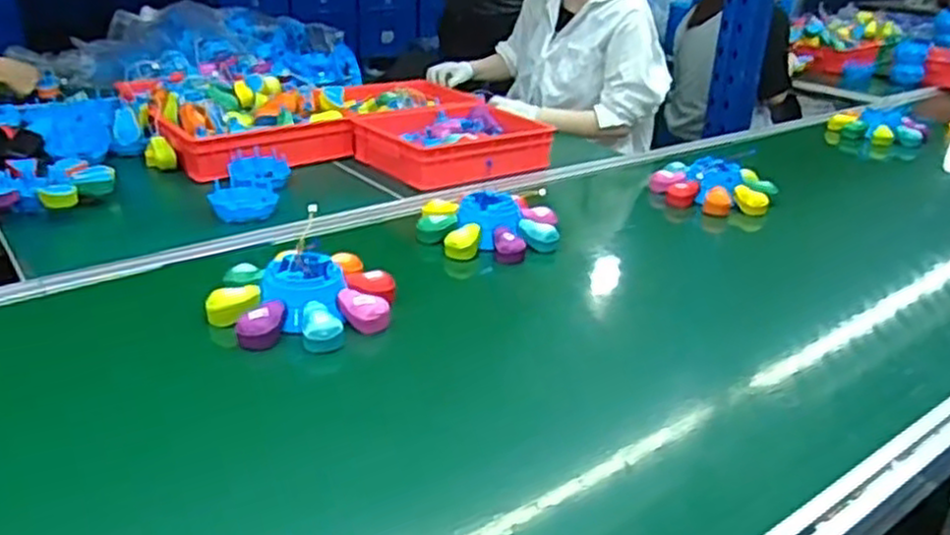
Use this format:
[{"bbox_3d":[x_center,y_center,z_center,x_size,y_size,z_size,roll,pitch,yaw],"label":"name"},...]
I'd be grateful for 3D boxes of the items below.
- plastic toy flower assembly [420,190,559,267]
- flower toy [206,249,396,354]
[{"bbox_3d":[0.020,-0.067,1.194,0.217,0.060,0.161,2,26,2],"label":"plastic toy flower assembly"},{"bbox_3d":[-0.212,0.035,0.941,0.230,0.053,0.179,-9,28,-20],"label":"flower toy"}]

